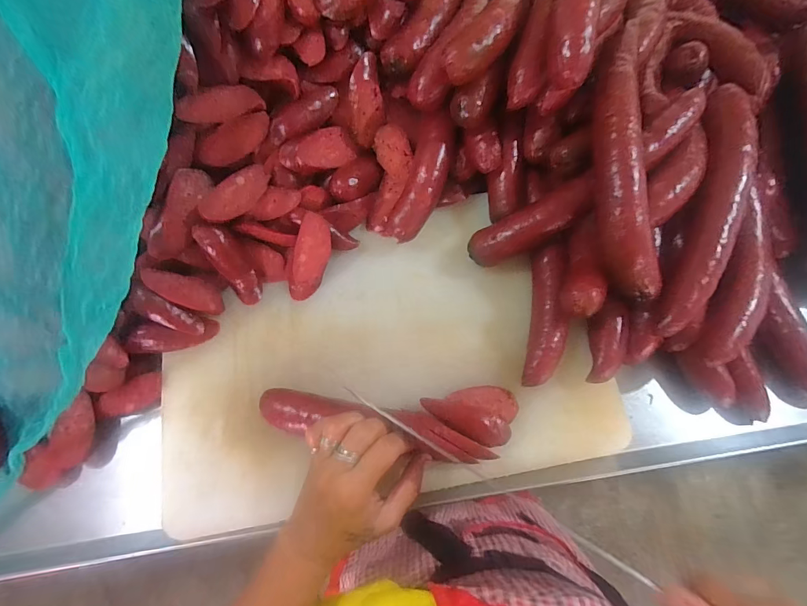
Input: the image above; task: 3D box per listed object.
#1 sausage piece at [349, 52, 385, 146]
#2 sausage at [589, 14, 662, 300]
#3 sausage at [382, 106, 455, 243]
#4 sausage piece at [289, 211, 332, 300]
[{"bbox_3d":[-0.036,-0.202,0.379,0.032,0.019,0.082,3,108,-1],"label":"sausage piece"},{"bbox_3d":[0.200,-0.133,0.355,0.066,0.073,0.260,-2,75,-2],"label":"sausage"},{"bbox_3d":[0.020,-0.129,0.399,0.045,0.036,0.132,20,94,4],"label":"sausage"},{"bbox_3d":[-0.095,-0.046,0.389,0.033,0.012,0.087,17,105,3],"label":"sausage piece"}]

